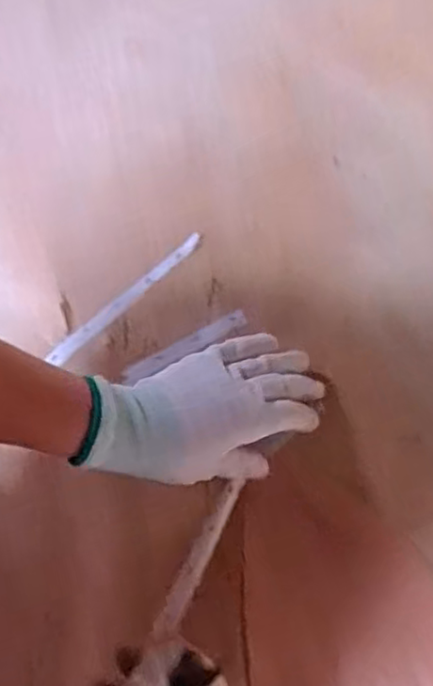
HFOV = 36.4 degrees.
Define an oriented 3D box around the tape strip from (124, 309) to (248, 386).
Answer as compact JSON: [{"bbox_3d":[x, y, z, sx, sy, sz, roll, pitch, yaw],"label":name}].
[{"bbox_3d":[-0.023,0.003,0.522,0.105,0.008,0.019,-27,74,-10],"label":"tape strip"}]

